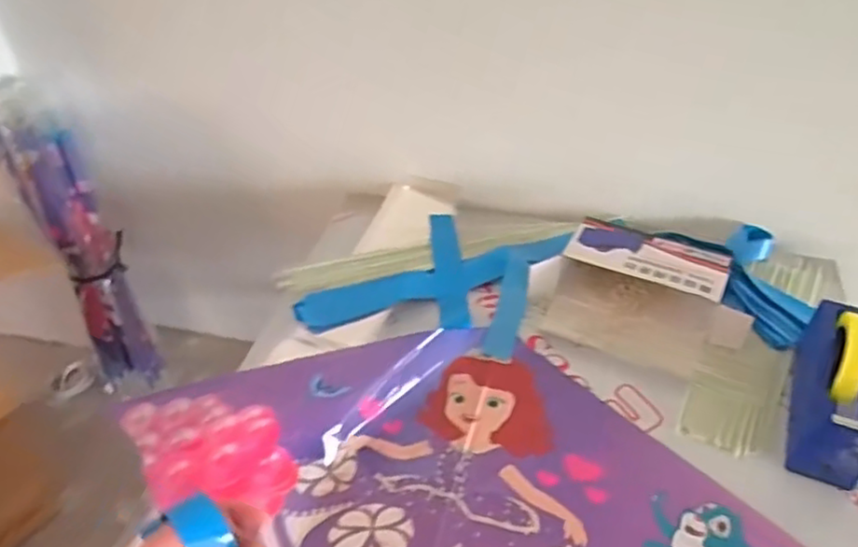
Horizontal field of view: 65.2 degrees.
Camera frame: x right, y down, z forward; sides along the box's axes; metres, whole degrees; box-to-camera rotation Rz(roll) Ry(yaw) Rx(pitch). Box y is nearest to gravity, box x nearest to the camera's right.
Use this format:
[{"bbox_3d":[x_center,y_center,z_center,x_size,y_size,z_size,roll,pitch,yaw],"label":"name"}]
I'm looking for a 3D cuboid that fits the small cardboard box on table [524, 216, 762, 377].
[{"bbox_3d":[0.290,0.026,0.918,0.271,0.075,0.183,21,46,23],"label":"small cardboard box on table"}]

